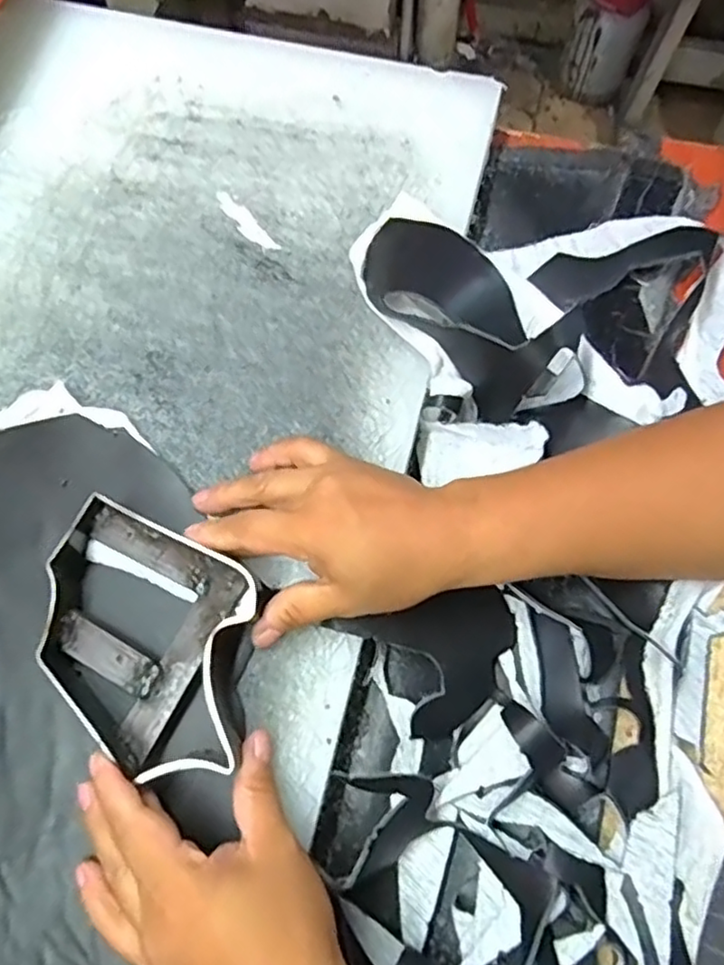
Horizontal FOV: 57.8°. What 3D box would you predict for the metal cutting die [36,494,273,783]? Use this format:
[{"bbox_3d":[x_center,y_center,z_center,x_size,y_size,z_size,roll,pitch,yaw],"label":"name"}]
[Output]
[{"bbox_3d":[-0.115,0.082,0.349,0.138,0.035,0.109,27,75,7],"label":"metal cutting die"}]

